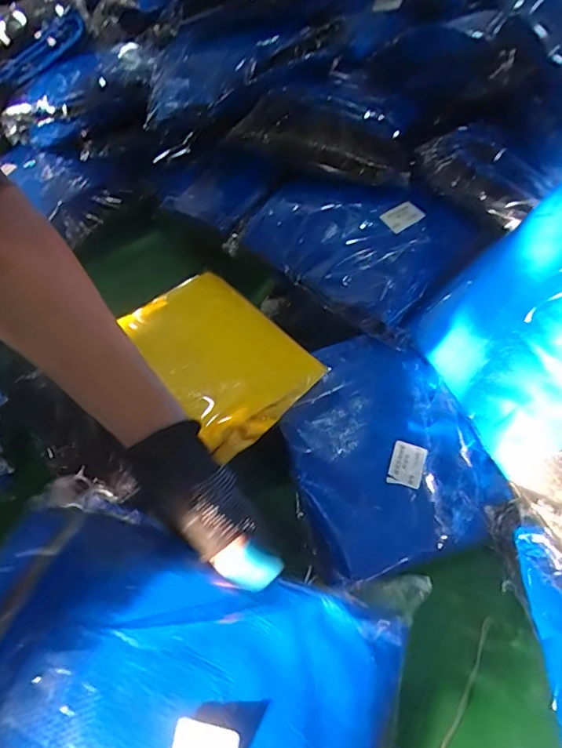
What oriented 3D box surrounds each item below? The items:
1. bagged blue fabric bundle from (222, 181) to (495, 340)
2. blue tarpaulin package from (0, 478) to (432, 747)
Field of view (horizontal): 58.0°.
[{"bbox_3d":[0.072,-0.149,0.546,0.242,0.035,0.154,34,93,22],"label":"bagged blue fabric bundle"},{"bbox_3d":[-0.072,0.191,0.270,0.253,0.043,0.220,18,66,6],"label":"blue tarpaulin package"}]

